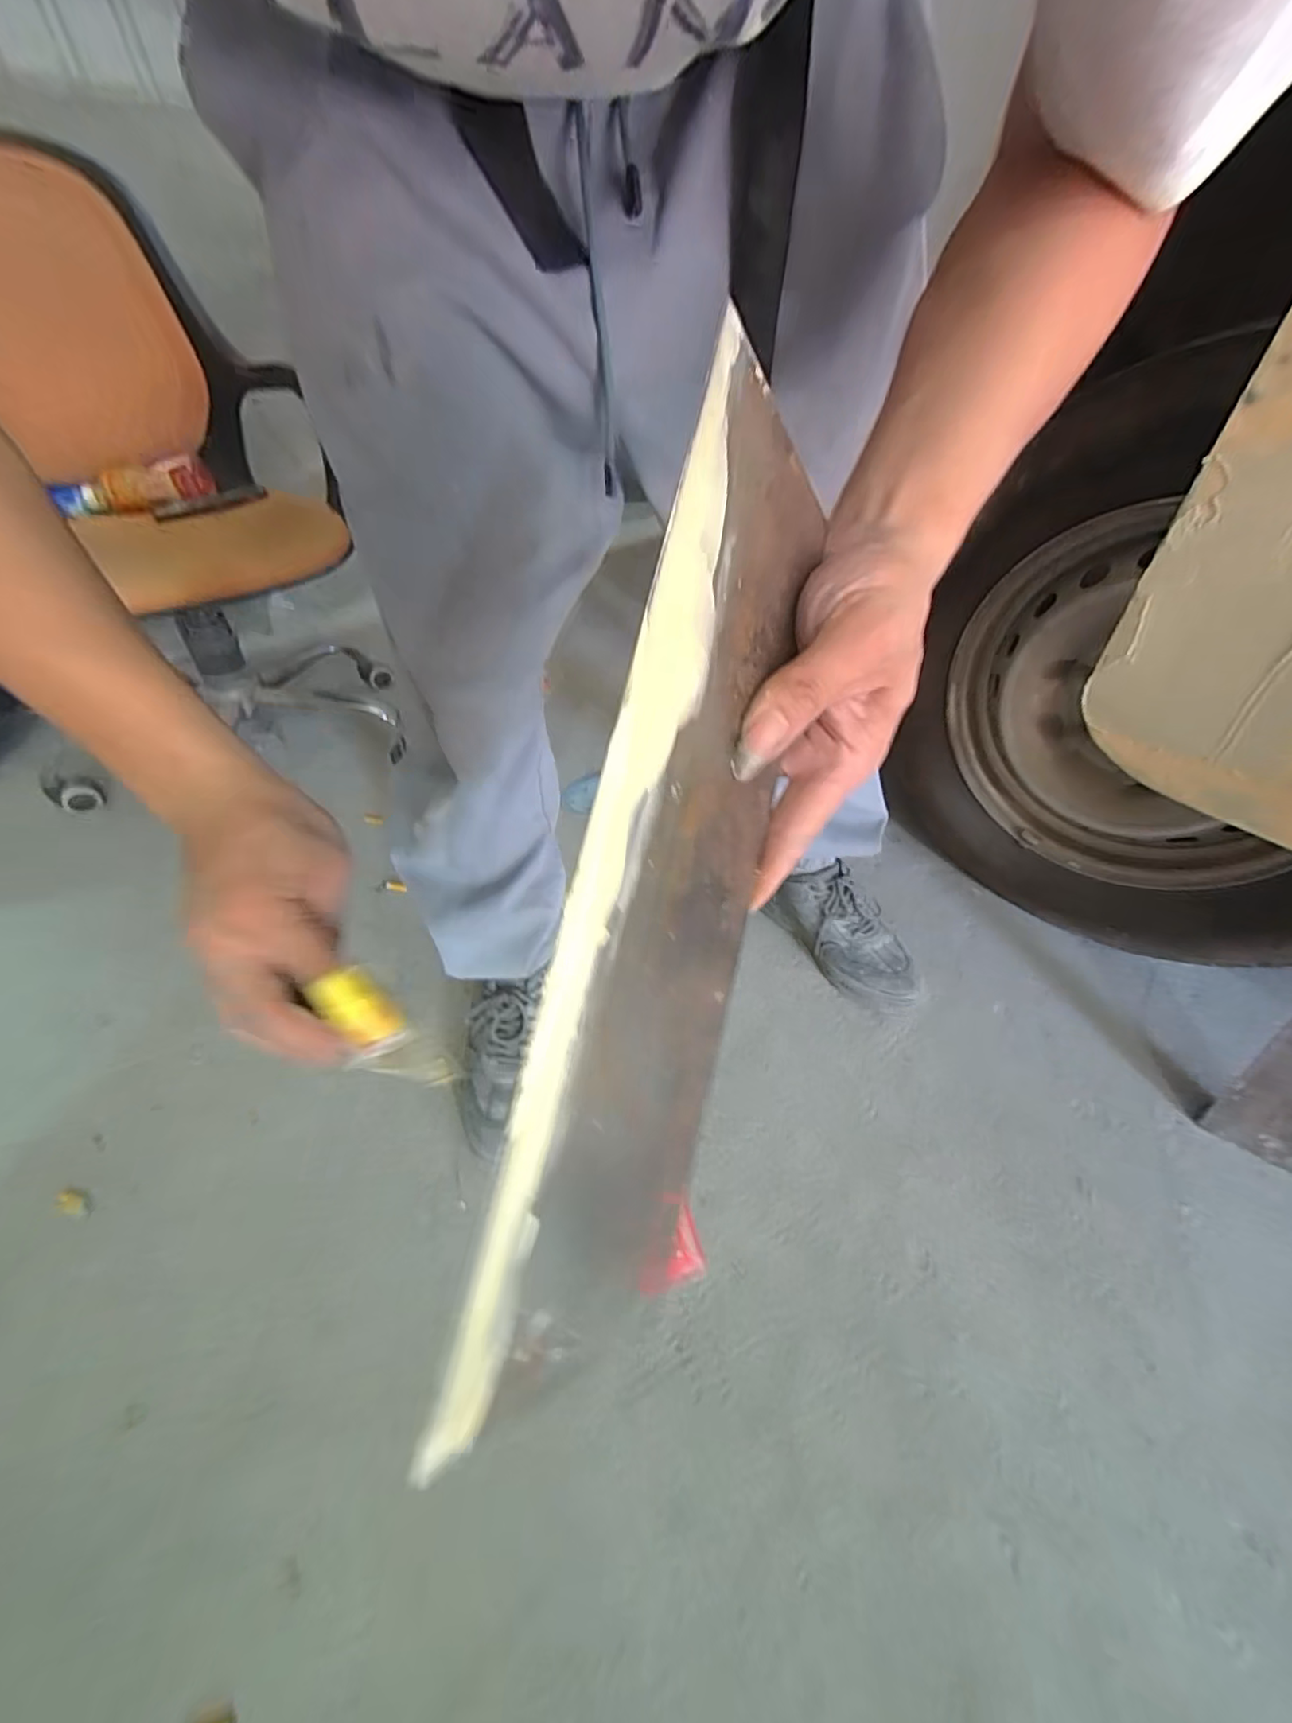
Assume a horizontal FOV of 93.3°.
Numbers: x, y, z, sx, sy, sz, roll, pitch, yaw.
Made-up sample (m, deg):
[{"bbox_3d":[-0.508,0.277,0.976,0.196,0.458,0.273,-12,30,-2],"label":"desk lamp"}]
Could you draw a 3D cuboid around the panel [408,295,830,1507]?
[{"bbox_3d":[0.014,-0.002,0.197,0.004,0.098,0.304,8,80,37],"label":"panel"}]

